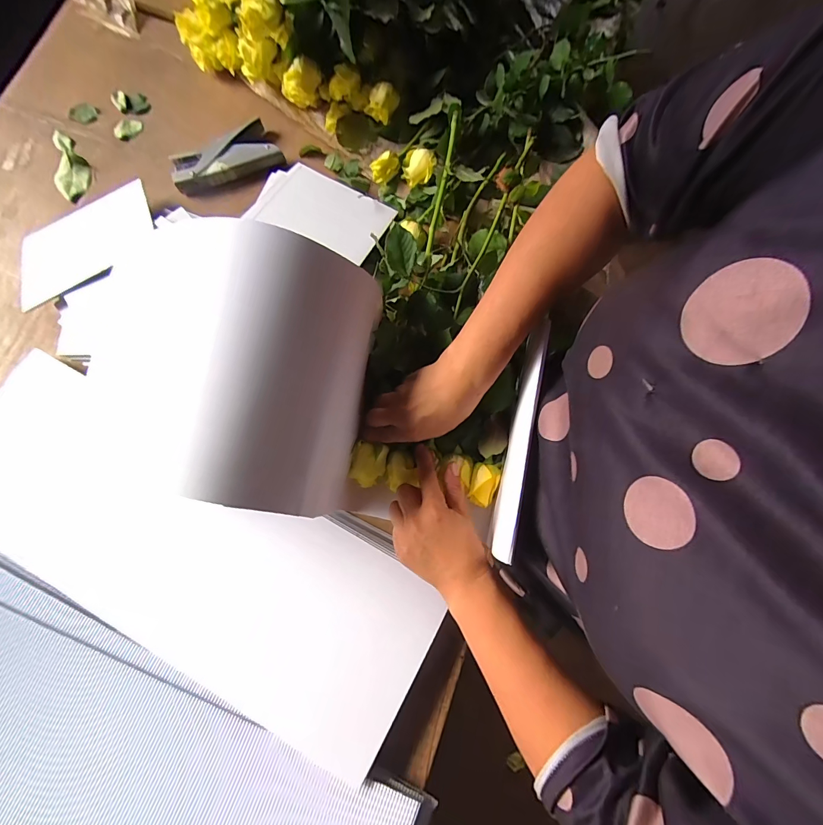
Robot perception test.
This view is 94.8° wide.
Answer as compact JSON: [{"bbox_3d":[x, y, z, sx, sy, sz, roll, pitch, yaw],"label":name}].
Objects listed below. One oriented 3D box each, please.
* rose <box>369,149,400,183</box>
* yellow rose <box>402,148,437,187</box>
[{"bbox_3d":[-0.038,-0.346,0.531,0.041,0.030,0.027,-22,81,-6],"label":"rose"},{"bbox_3d":[0.011,-0.342,0.525,0.044,0.032,0.046,1,79,-2],"label":"yellow rose"}]

